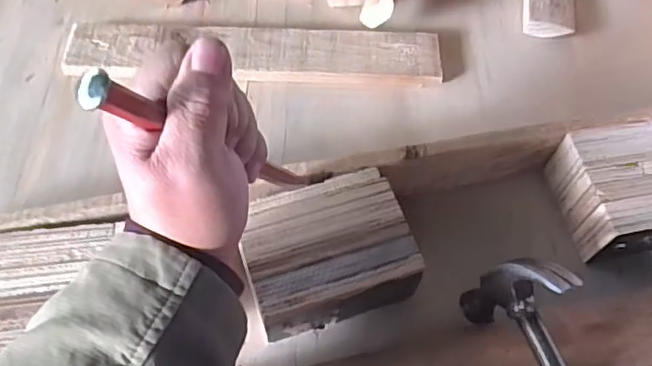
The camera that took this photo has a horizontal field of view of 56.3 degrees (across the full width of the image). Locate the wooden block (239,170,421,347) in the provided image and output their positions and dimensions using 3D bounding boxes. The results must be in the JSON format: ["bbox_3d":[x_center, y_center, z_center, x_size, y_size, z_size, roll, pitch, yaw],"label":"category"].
[{"bbox_3d":[-0.003,0.056,0.454,0.123,0.066,0.094,-14,62,-11],"label":"wooden block"}]

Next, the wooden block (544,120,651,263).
[{"bbox_3d":[0.257,0.004,0.491,0.119,0.057,0.095,-9,61,-9],"label":"wooden block"}]

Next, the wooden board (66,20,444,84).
[{"bbox_3d":[-0.070,-0.123,0.595,0.358,0.021,0.068,3,60,-2],"label":"wooden board"}]

